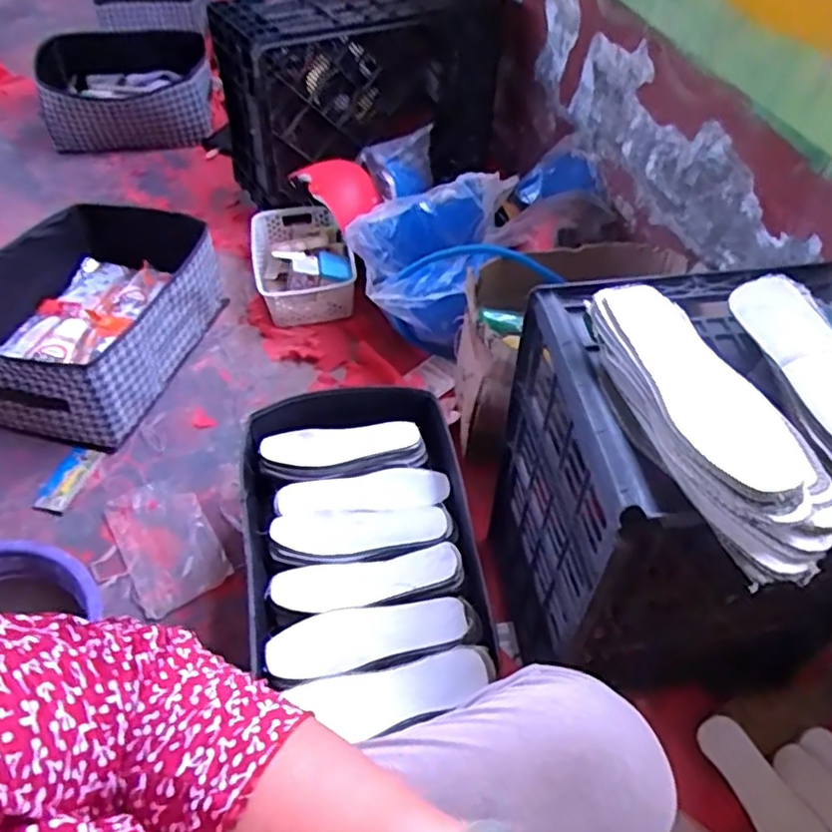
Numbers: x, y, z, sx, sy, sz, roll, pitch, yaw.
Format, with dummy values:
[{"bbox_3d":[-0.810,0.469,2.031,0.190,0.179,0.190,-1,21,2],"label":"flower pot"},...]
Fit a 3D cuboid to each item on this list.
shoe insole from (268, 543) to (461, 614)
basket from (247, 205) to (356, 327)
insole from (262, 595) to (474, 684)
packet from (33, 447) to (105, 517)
[{"bbox_3d":[-0.058,0.192,0.802,0.221,0.015,0.070,-12,50,-12],"label":"shoe insole"},{"bbox_3d":[-0.237,-0.321,1.395,0.198,0.124,0.299,-12,50,-11],"label":"basket"},{"bbox_3d":[-0.054,0.243,0.748,0.216,0.013,0.073,-13,50,-12],"label":"insole"},{"bbox_3d":[-0.558,0.105,1.076,0.061,0.014,0.124,14,50,11],"label":"packet"}]

